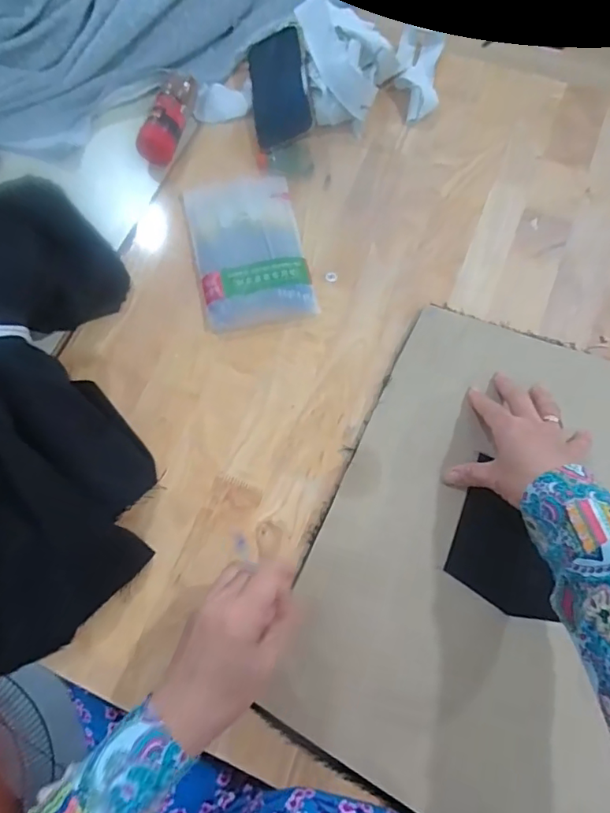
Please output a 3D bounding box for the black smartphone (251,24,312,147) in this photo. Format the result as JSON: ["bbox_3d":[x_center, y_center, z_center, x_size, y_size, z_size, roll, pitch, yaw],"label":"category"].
[{"bbox_3d":[-0.030,-0.373,0.596,0.065,0.008,0.137,-9,86,14],"label":"black smartphone"}]

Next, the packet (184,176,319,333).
[{"bbox_3d":[-0.060,-0.170,0.549,0.112,0.023,0.178,-13,71,-2],"label":"packet"}]

